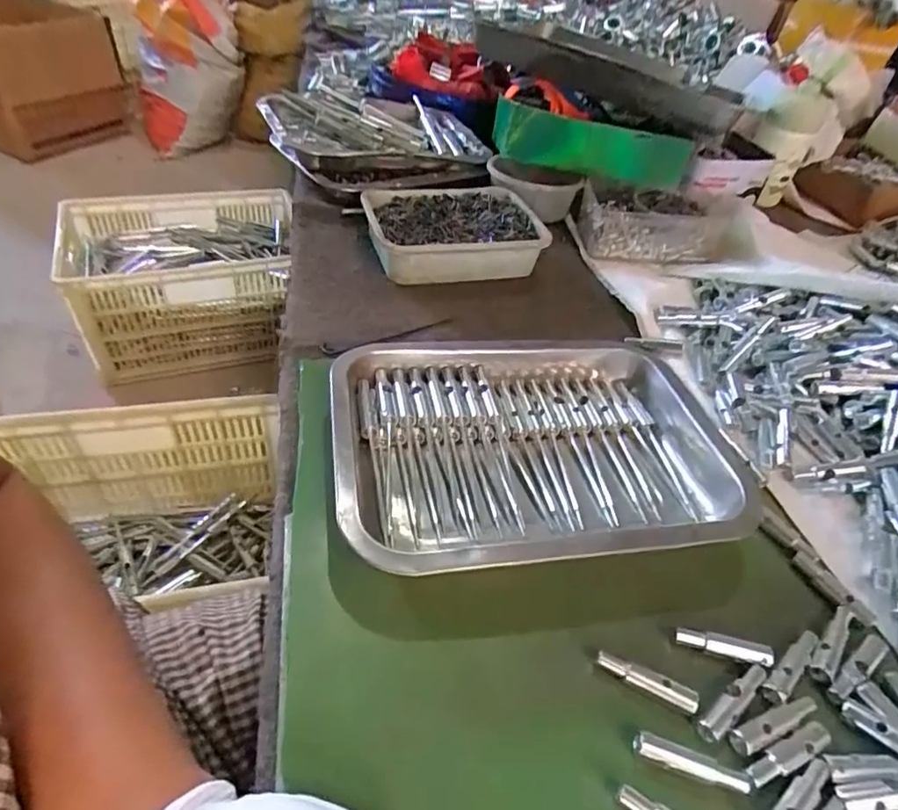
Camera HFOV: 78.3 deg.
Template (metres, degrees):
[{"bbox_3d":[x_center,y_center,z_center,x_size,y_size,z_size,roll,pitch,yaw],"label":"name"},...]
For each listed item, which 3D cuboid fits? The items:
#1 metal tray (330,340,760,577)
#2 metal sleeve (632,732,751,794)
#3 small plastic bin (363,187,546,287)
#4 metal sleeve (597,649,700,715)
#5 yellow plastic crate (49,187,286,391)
[{"bbox_3d":[0.060,0.022,0.375,0.266,0.037,0.192,-3,46,-11],"label":"metal tray"},{"bbox_3d":[0.114,0.169,0.261,0.053,0.008,0.010,18,46,9],"label":"metal sleeve"},{"bbox_3d":[0.005,-0.186,0.587,0.182,0.048,0.127,-7,47,-15],"label":"small plastic bin"},{"bbox_3d":[0.102,0.143,0.285,0.051,0.011,0.009,24,47,15],"label":"metal sleeve"},{"bbox_3d":[-0.561,-0.280,1.244,0.457,0.263,0.316,-13,49,-21],"label":"yellow plastic crate"}]

